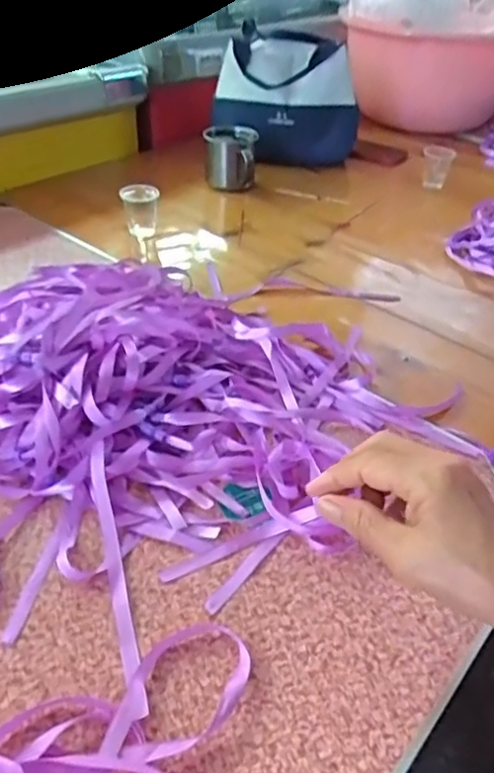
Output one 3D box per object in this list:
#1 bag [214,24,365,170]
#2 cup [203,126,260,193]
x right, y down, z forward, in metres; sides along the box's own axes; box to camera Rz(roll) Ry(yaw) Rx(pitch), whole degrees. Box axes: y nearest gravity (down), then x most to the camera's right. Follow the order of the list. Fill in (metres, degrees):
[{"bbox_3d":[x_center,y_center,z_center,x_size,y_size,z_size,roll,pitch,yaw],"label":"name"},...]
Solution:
[{"bbox_3d":[0.073,-0.495,1.031,0.243,0.178,0.117,11,39,8],"label":"bag"},{"bbox_3d":[-0.025,-0.356,0.934,0.082,0.075,0.072,1,39,-4],"label":"cup"}]

